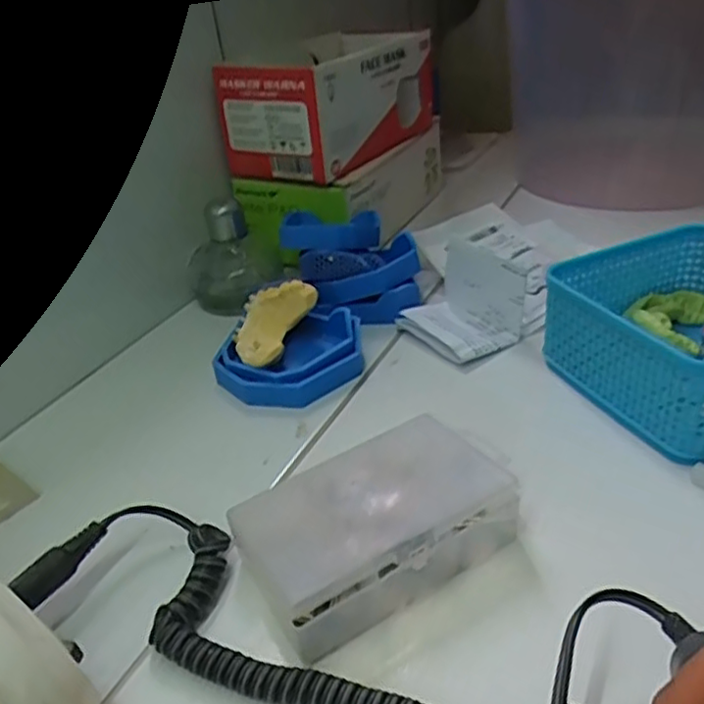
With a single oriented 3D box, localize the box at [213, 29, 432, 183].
[{"bbox_3d":[-0.019,-0.220,0.575,0.112,0.081,0.185,14,39,29],"label":"box"}]

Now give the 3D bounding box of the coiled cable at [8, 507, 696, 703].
[{"bbox_3d":[-0.010,0.106,0.267,0.251,0.035,0.067,6,36,20],"label":"coiled cable"}]

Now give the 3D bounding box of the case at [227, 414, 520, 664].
[{"bbox_3d":[0.012,0.079,0.303,0.114,0.036,0.068,-22,36,-21],"label":"case"}]

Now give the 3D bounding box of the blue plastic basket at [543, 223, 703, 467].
[{"bbox_3d":[0.198,-0.012,0.383,0.128,0.066,0.127,-18,34,-15],"label":"blue plastic basket"}]

